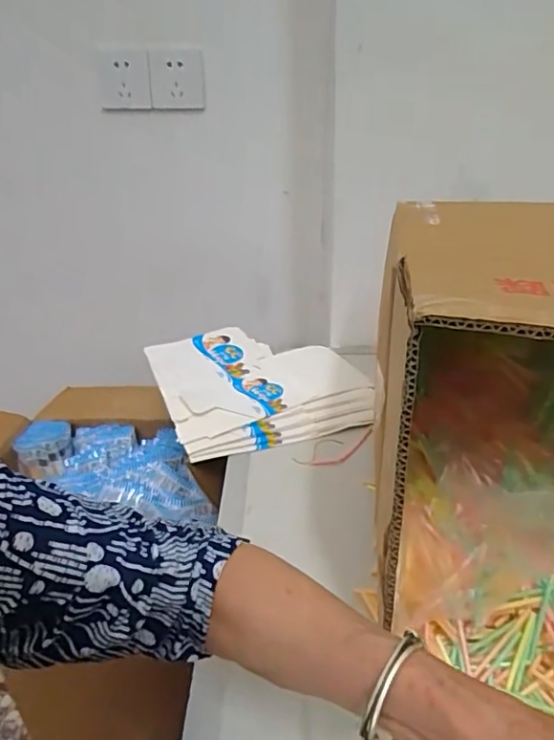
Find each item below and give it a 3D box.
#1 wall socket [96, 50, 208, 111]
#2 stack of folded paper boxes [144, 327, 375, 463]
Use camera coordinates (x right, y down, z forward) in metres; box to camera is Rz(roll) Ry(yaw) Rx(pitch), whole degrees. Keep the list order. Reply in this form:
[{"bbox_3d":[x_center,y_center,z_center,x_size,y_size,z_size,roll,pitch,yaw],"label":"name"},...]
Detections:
[{"bbox_3d":[-0.204,-0.466,0.876,0.166,0.084,0.018,1,30,2],"label":"wall socket"},{"bbox_3d":[-0.022,0.012,0.765,0.272,0.033,0.279,-13,31,-18],"label":"stack of folded paper boxes"}]

